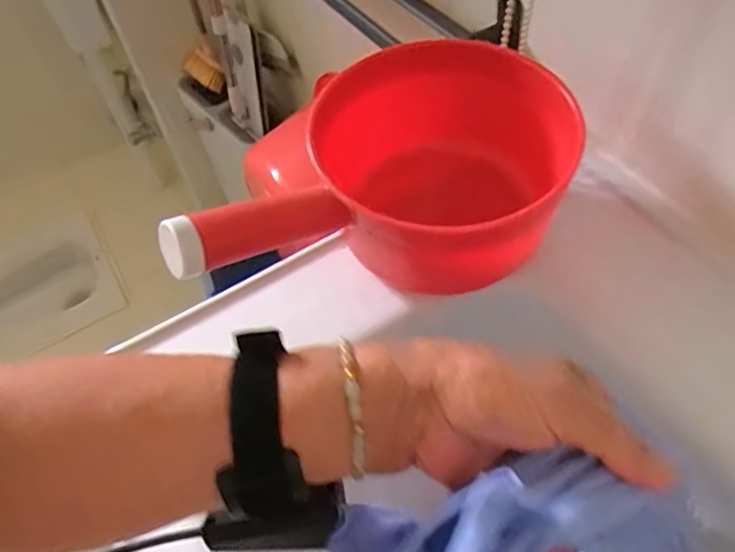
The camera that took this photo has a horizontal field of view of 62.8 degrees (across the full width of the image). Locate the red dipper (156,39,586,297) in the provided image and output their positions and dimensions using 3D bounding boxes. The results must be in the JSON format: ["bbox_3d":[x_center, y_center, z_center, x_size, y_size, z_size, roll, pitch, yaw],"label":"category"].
[{"bbox_3d":[0.023,-0.066,0.459,0.295,0.154,0.173,-13,53,-4],"label":"red dipper"}]

